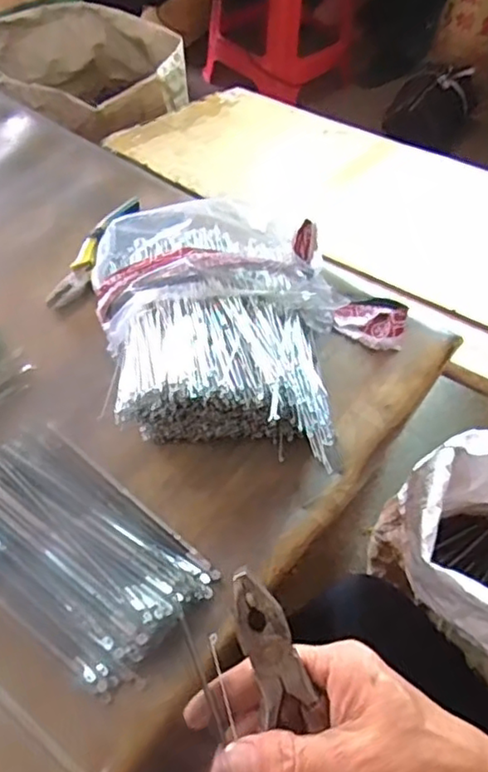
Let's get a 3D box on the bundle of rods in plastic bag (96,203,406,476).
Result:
[{"bbox_3d":[-0.006,-0.046,0.530,0.266,0.091,0.208,12,54,7],"label":"bundle of rods in plastic bag"}]

